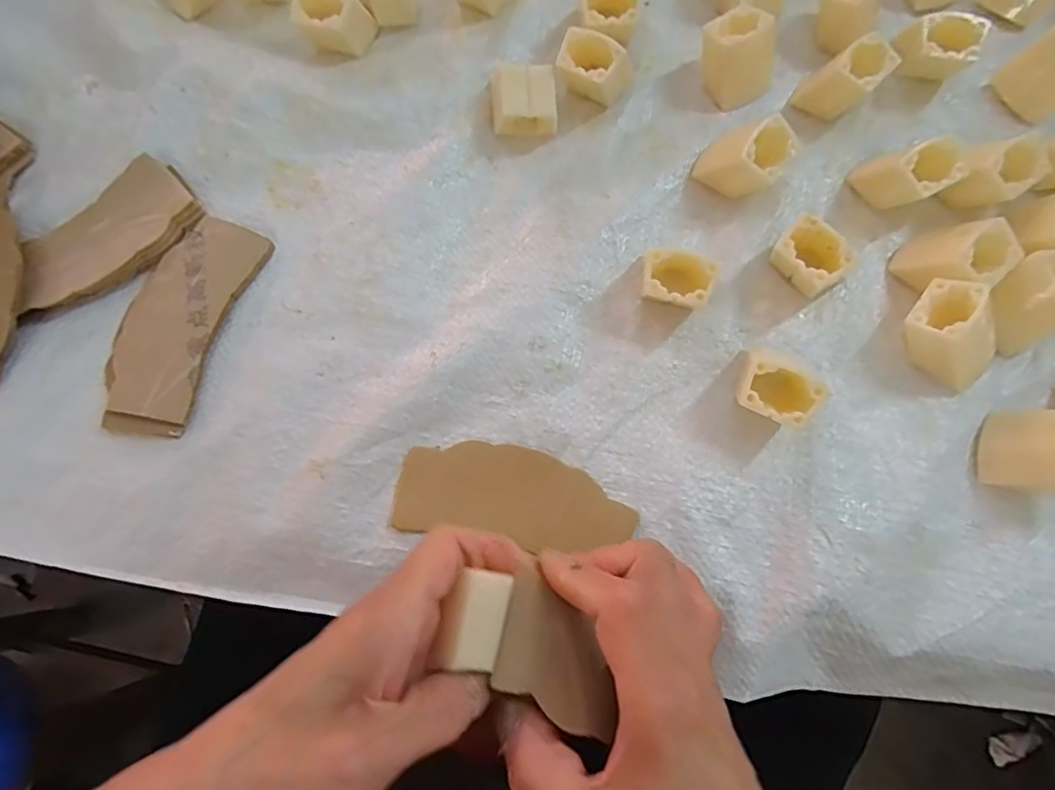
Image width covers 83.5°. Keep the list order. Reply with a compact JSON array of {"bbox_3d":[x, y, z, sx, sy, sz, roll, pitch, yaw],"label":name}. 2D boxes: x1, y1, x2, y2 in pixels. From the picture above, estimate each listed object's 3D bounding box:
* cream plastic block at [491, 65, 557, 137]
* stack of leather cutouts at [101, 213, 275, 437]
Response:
[{"bbox_3d":[-0.003,-0.169,0.340,0.036,0.024,0.032,-6,73,-2],"label":"cream plastic block"},{"bbox_3d":[-0.182,-0.039,0.307,0.053,0.011,0.120,16,74,5],"label":"stack of leather cutouts"}]

